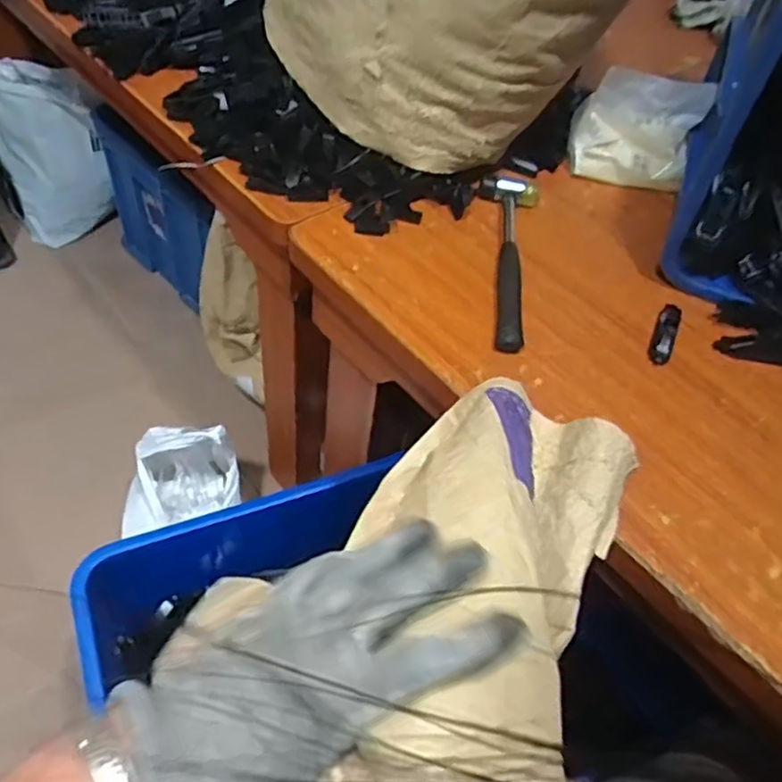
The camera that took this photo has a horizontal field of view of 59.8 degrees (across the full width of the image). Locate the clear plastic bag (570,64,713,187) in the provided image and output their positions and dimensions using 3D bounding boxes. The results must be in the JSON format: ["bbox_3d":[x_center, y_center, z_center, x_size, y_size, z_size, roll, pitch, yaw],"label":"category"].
[{"bbox_3d":[0.255,-0.273,0.717,0.130,0.108,0.068,21,51,11],"label":"clear plastic bag"}]

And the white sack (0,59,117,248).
[{"bbox_3d":[-0.706,-0.479,1.407,0.180,0.300,0.249,-26,58,-25],"label":"white sack"}]

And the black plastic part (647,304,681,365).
[{"bbox_3d":[0.243,-0.054,0.603,0.019,0.014,0.074,22,51,12],"label":"black plastic part"}]

